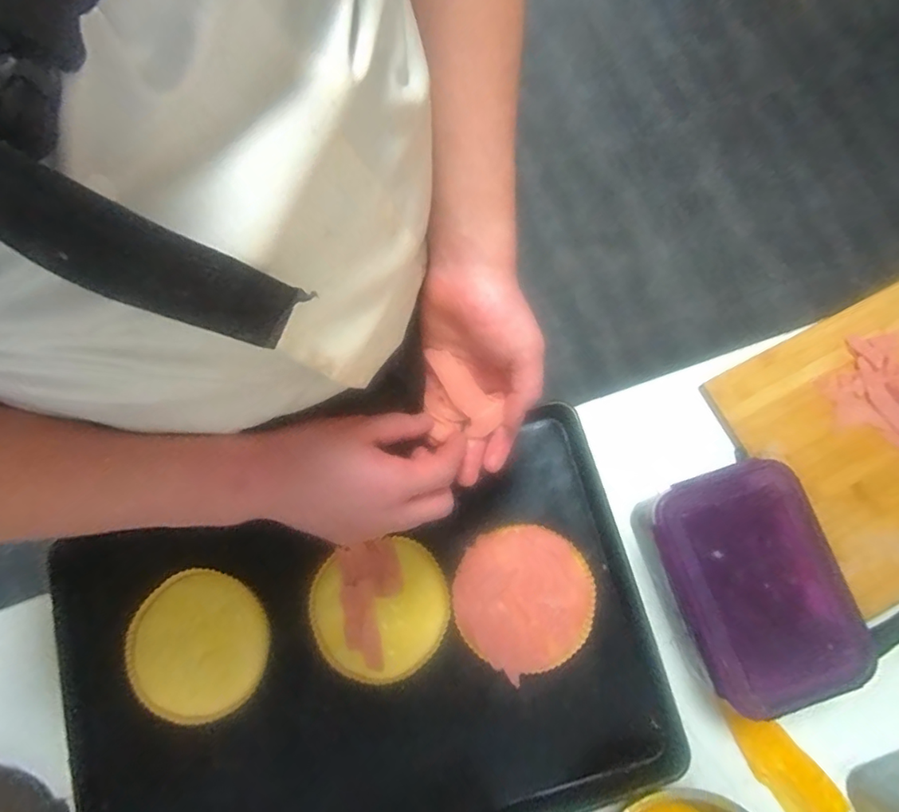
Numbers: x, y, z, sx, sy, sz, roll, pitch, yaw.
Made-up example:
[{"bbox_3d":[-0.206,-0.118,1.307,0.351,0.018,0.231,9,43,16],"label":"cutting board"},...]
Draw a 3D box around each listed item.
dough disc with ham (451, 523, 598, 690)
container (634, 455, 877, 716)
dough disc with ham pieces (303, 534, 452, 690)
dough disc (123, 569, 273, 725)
[{"bbox_3d":[0.079,0.204,0.574,0.146,0.006,0.144,0,77,1],"label":"dough disc with ham"},{"bbox_3d":[0.287,0.174,0.546,0.155,0.110,0.211,-22,77,-4],"label":"container"},{"bbox_3d":[-0.073,0.215,0.571,0.142,0.010,0.136,0,77,1],"label":"dough disc with ham pieces"},{"bbox_3d":[-0.270,0.254,0.574,0.151,0.008,0.141,0,77,1],"label":"dough disc"}]

